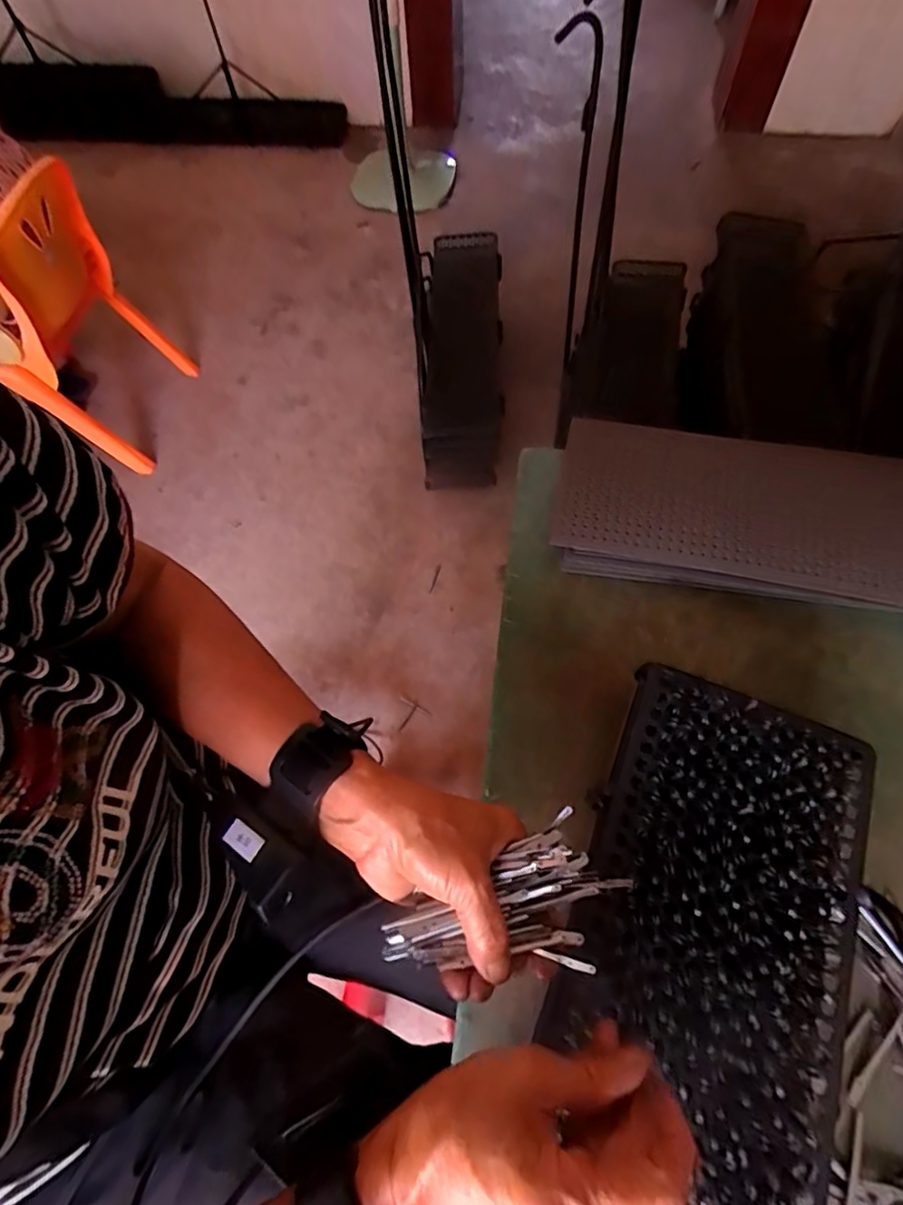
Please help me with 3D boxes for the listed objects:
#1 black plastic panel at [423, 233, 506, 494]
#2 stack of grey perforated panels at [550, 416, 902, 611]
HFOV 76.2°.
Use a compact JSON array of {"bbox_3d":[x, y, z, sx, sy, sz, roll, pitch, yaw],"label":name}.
[{"bbox_3d":[0.028,-0.536,1.268,0.154,0.189,0.579,1,64,3],"label":"black plastic panel"},{"bbox_3d":[0.427,-0.051,0.486,0.671,0.041,0.168,11,65,8],"label":"stack of grey perforated panels"}]

